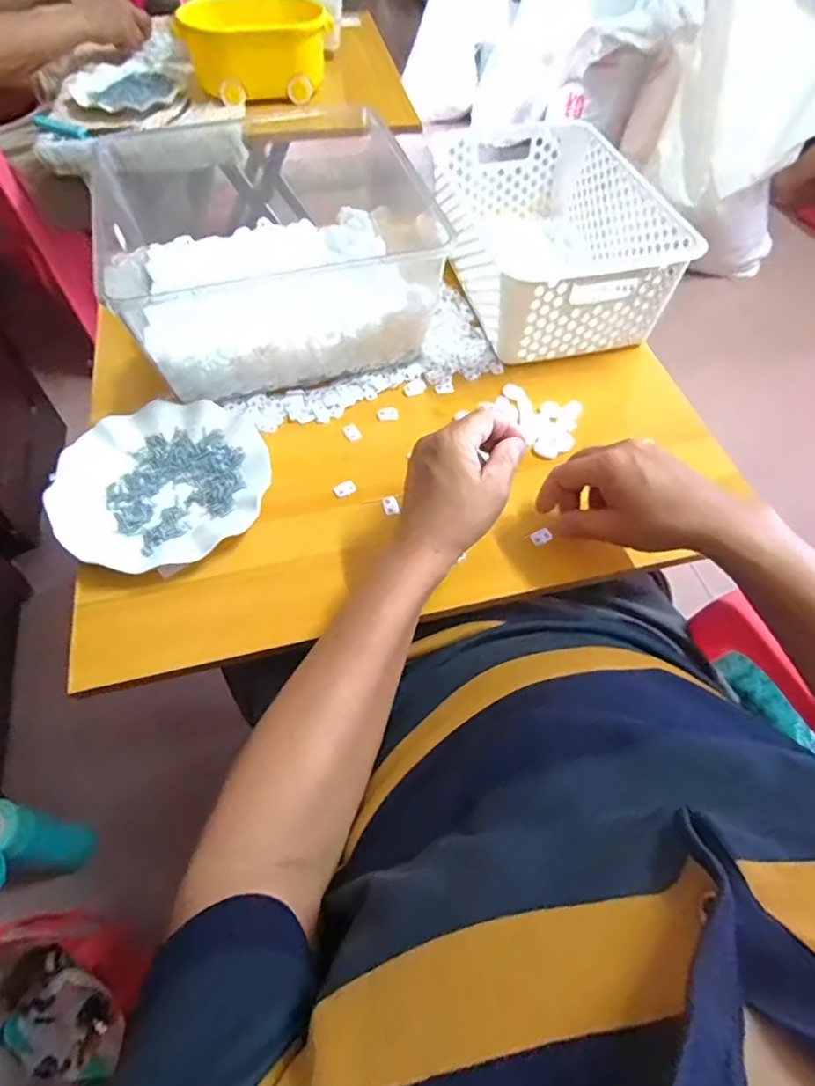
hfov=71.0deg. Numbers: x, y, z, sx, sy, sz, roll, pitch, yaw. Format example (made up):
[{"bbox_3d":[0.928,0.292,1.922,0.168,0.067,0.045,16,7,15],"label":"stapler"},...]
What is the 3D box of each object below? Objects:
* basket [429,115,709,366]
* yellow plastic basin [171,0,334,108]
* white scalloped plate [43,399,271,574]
[{"bbox_3d":[0.156,-0.351,0.650,0.193,0.109,0.300,-11,59,-9],"label":"basket"},{"bbox_3d":[-0.252,-0.831,0.965,0.241,0.103,0.160,-22,61,-15],"label":"yellow plastic basin"},{"bbox_3d":[-0.219,-0.055,0.513,0.180,0.022,0.182,1,58,-2],"label":"white scalloped plate"}]

